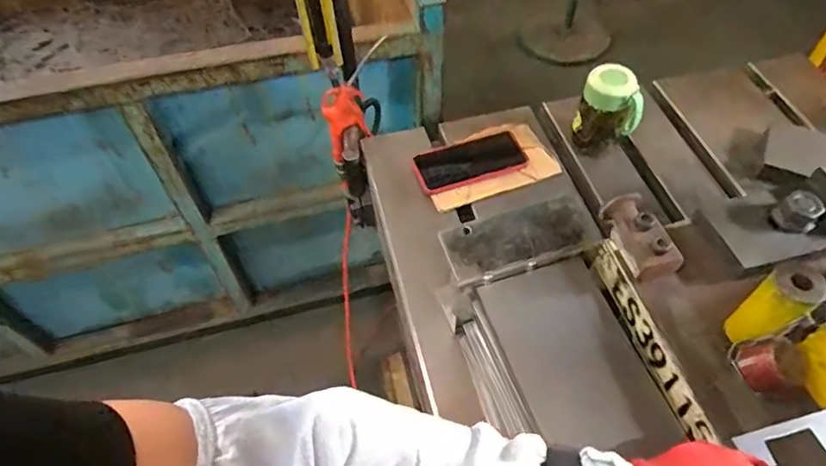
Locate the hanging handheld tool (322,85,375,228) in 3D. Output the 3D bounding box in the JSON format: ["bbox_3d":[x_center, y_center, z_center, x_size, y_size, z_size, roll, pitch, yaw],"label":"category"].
[{"bbox_3d":[-0.096,-0.119,0.871,0.062,0.226,0.077,-11,17,-7],"label":"hanging handheld tool"}]

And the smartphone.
[{"bbox_3d":[0.082,-0.107,0.796,0.163,0.013,0.080,-19,56,-13],"label":"smartphone"}]

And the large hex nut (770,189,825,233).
[{"bbox_3d":[0.390,-0.021,0.544,0.038,0.030,0.029,38,63,25],"label":"large hex nut"}]

